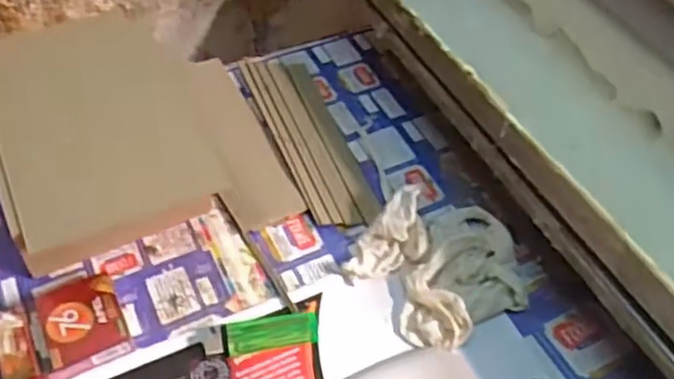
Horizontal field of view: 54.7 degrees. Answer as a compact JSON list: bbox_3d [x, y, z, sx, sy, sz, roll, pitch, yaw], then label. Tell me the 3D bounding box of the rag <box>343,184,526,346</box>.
[{"bbox_3d":[0.083,0.053,0.503,0.120,0.033,0.116,-32,59,-26],"label":"rag"}]

